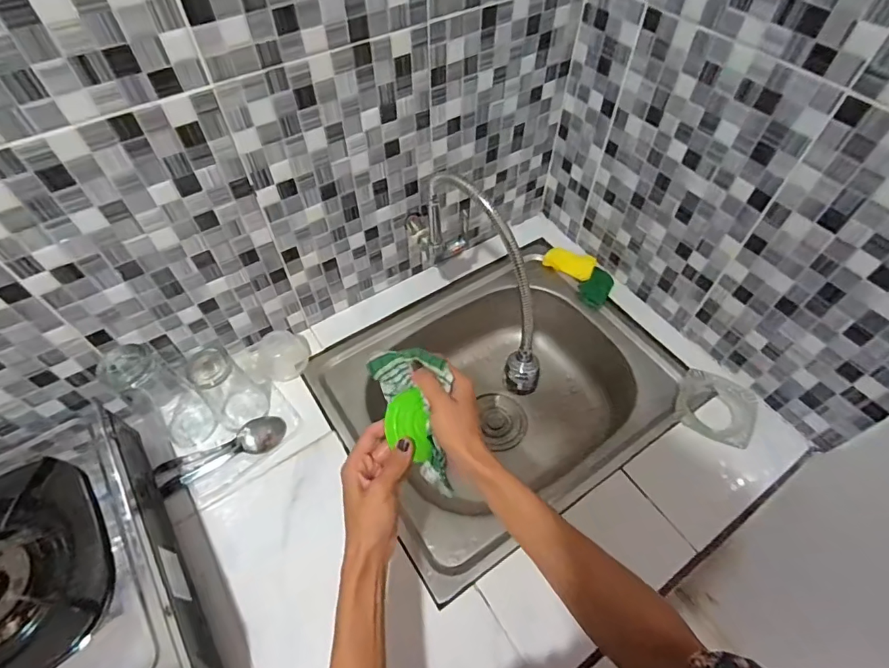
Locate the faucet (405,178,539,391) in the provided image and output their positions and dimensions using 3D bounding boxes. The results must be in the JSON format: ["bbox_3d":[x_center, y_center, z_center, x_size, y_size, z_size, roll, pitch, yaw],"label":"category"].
[{"bbox_3d":[0.037,-0.100,0.633,0.062,0.246,0.312,-23,58,-16],"label":"faucet"}]

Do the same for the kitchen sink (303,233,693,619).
[{"bbox_3d":[0.083,0.108,0.774,0.480,0.184,0.400,-28,59,-19],"label":"kitchen sink"}]

